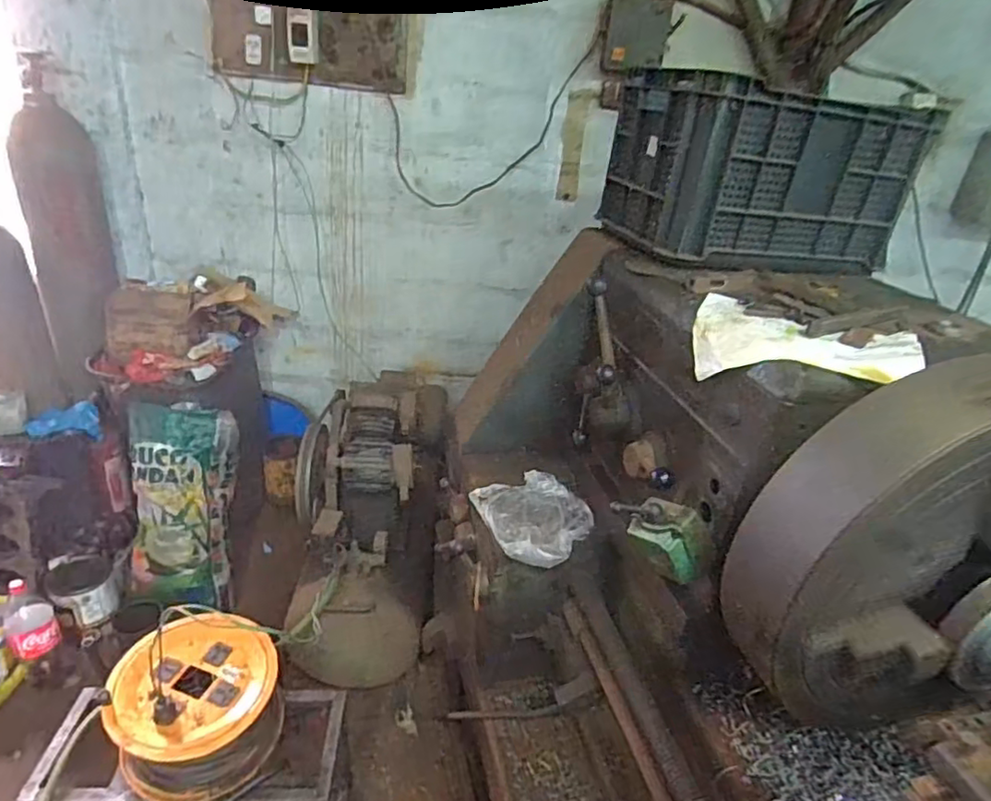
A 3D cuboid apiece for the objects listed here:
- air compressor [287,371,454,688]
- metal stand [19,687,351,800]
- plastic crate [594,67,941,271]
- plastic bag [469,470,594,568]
[{"bbox_3d":[-0.336,0.284,1.699,0.347,0.511,0.698,4,28,-3],"label":"air compressor"},{"bbox_3d":[-0.599,0.820,1.292,0.568,0.356,0.265,3,29,-9],"label":"metal stand"},{"bbox_3d":[0.495,-0.439,1.193,0.456,0.274,0.307,-1,29,-12],"label":"plastic crate"},{"bbox_3d":[0.081,0.220,1.183,0.203,0.035,0.215,-14,34,-32],"label":"plastic bag"}]

